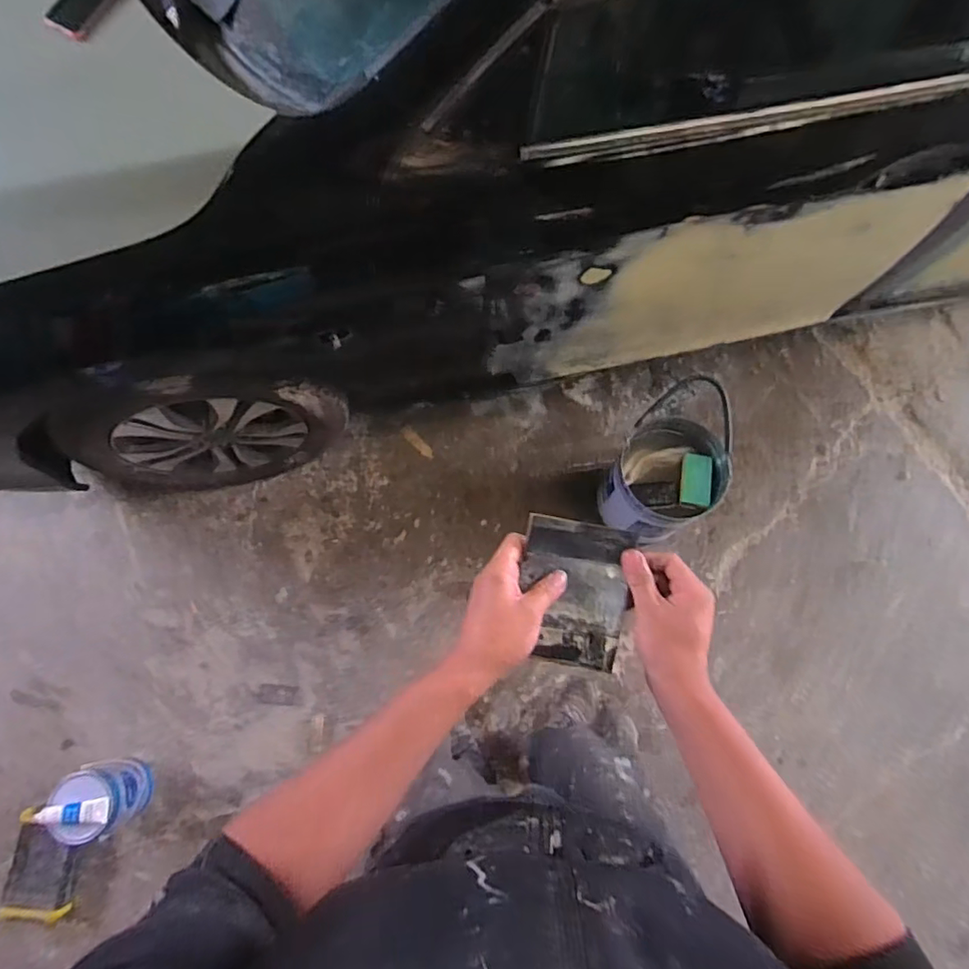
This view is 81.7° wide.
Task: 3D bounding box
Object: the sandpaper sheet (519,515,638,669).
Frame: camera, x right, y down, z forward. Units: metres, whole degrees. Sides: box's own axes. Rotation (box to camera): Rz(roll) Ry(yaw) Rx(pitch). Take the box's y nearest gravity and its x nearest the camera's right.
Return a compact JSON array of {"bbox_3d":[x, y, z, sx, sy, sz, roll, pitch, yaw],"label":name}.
[{"bbox_3d":[0.085,0.103,0.545,0.106,0.020,0.134,13,80,-7],"label":"sandpaper sheet"}]

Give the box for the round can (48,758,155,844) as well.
[{"bbox_3d":[-0.961,0.792,1.422,0.158,0.190,0.171,-10,75,-5],"label":"round can"}]

